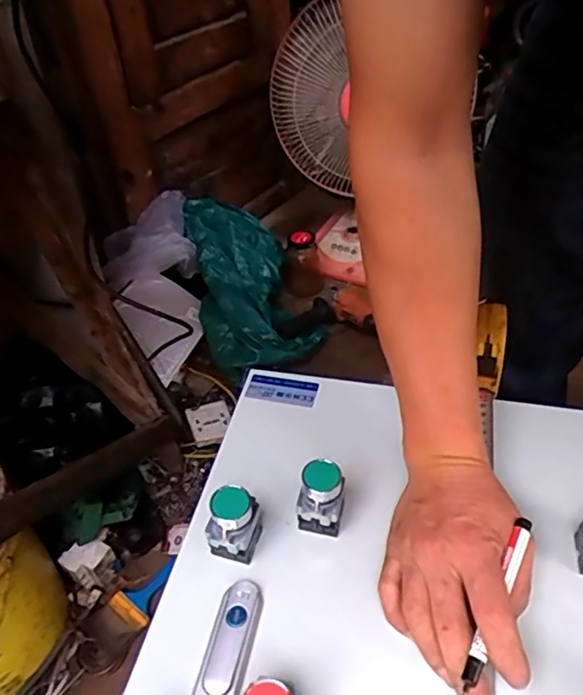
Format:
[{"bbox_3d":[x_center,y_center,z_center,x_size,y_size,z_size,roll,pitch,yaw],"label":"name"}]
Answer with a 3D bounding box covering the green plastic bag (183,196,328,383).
[{"bbox_3d":[-0.091,-0.154,1.257,0.242,0.113,0.433,-14,68,-9],"label":"green plastic bag"}]

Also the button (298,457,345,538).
[{"bbox_3d":[0.021,0.111,0.414,0.031,0.061,0.029,13,45,20],"label":"button"}]

